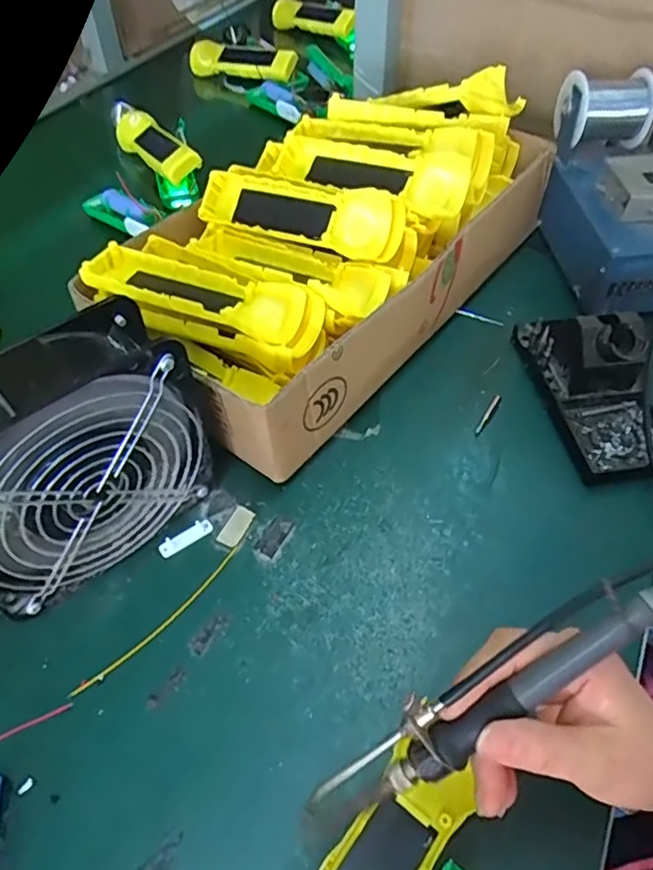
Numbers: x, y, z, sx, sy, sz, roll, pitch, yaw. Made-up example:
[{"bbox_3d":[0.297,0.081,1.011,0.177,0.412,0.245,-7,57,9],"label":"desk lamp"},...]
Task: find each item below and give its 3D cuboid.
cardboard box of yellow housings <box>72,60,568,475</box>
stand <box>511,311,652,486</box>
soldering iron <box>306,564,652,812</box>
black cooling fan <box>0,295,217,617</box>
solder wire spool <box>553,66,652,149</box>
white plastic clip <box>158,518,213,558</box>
[{"bbox_3d":[0.016,-0.173,0.520,0.204,0.128,0.415,32,57,23],"label":"cardboard box of yellow housings"},{"bbox_3d":[0.208,-0.049,0.458,0.079,0.070,0.159,-8,52,-7],"label":"stand"},{"bbox_3d":[0.081,0.099,0.248,0.210,0.019,0.025,-37,55,9],"label":"soldering iron"},{"bbox_3d":[-0.146,0.016,0.359,0.157,0.151,0.066,-37,60,-26],"label":"black cooling fan"},{"bbox_3d":[0.255,-0.302,0.565,0.075,0.057,0.060,-14,54,-8],"label":"solder wire spool"},{"bbox_3d":[-0.094,0.069,0.408,0.038,0.006,0.012,-27,56,-21],"label":"white plastic clip"}]

